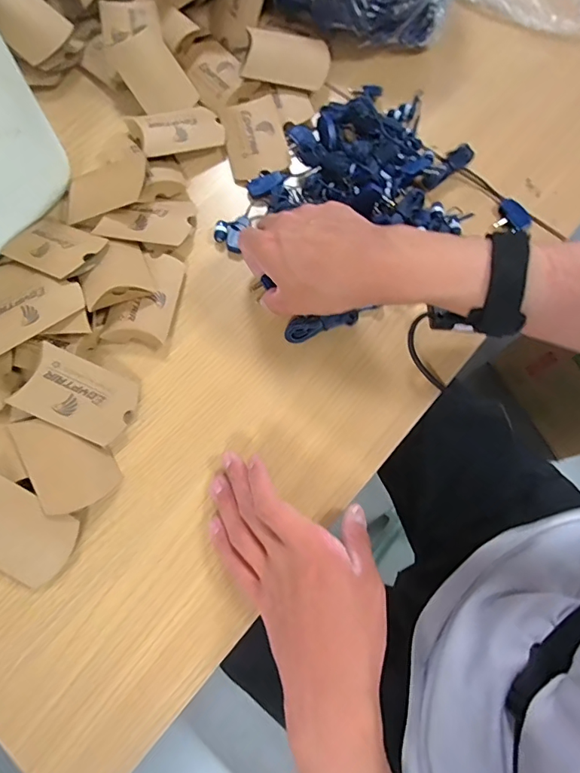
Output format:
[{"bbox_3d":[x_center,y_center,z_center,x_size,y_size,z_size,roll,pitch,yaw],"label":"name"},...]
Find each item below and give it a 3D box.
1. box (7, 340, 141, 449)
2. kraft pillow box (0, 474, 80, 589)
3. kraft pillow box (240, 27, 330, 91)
[{"bbox_3d":[-0.168,0.008,0.370,0.082,0.015,0.056,29,71,-14],"label":"box"},{"bbox_3d":[-0.205,0.108,0.346,0.082,0.011,0.058,34,86,-4],"label":"kraft pillow box"},{"bbox_3d":[-0.003,-0.327,0.462,0.082,0.015,0.052,7,93,-10],"label":"kraft pillow box"}]

